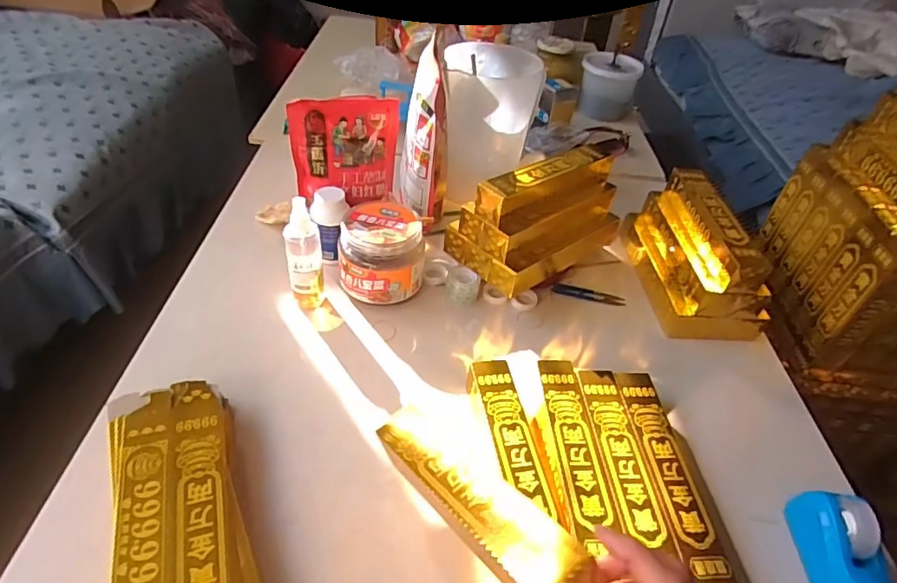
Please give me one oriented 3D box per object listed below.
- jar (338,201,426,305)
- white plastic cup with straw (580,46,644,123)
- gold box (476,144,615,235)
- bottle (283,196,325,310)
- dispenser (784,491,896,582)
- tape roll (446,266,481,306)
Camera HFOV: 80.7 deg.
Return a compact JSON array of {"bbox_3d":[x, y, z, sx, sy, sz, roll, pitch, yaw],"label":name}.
[{"bbox_3d":[-0.085,-0.045,0.691,0.106,0.106,0.100,4,43,-3],"label":"jar"},{"bbox_3d":[0.347,-0.447,1.160,0.125,0.113,0.104,16,43,10],"label":"white plastic cup with straw"},{"bbox_3d":[0.134,-0.142,0.705,0.228,0.055,0.052,-28,53,-31],"label":"gold box"},{"bbox_3d":[-0.173,-0.042,0.637,0.039,0.144,0.031,-8,45,-16],"label":"bottle"},{"bbox_3d":[0.364,0.241,0.479,0.053,0.067,0.119,8,43,2],"label":"dispenser"},{"bbox_3d":[0.019,-0.008,0.715,0.045,0.040,0.046,4,43,-3],"label":"tape roll"}]

